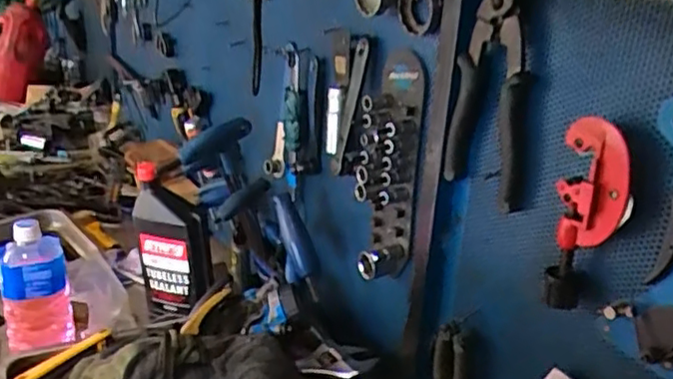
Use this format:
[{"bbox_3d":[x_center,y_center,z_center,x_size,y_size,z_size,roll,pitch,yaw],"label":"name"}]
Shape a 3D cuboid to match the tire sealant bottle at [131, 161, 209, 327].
[{"bbox_3d":[-0.243,0.084,0.981,0.114,0.259,0.069,10,23,17],"label":"tire sealant bottle"}]

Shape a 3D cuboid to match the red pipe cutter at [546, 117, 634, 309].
[{"bbox_3d":[0.187,0.023,0.482,0.051,0.148,0.020,18,26,32],"label":"red pipe cutter"}]

